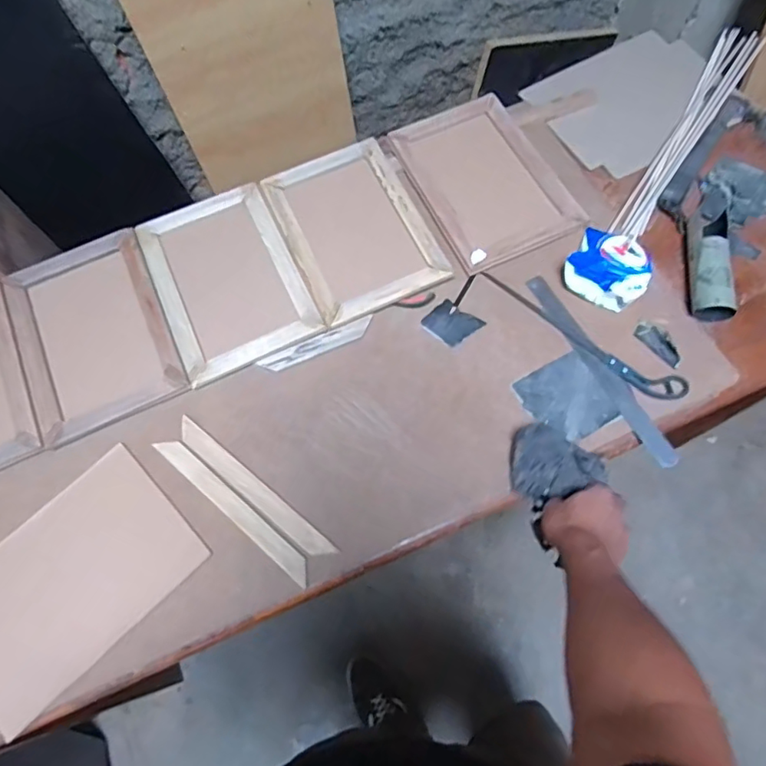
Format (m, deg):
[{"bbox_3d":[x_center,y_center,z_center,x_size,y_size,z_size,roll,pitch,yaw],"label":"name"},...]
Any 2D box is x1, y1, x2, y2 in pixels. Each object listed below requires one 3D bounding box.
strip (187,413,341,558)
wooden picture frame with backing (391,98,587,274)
[{"bbox_3d":[-0.174,0.139,0.726,0.267,0.014,0.030,38,76,12],"label":"strip"},{"bbox_3d":[0.160,-0.329,0.880,0.207,0.020,0.295,-24,73,-7],"label":"wooden picture frame with backing"}]

